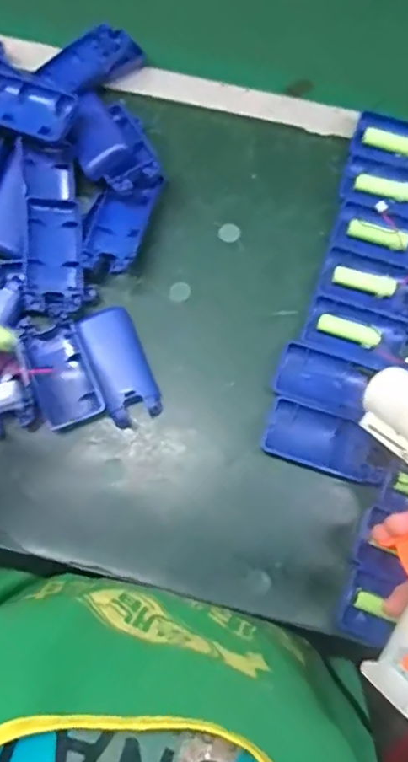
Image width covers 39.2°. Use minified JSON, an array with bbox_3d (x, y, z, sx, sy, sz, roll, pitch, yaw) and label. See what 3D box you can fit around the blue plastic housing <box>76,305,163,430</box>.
[{"bbox_3d":[-0.067,-0.012,0.458,0.042,0.016,0.092,-21,77,-5],"label":"blue plastic housing"}]

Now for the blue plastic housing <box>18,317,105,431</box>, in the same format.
[{"bbox_3d":[-0.116,-0.008,0.459,0.049,0.014,0.089,-22,77,-5],"label":"blue plastic housing"}]

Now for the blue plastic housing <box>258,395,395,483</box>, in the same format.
[{"bbox_3d":[0.096,0.048,0.444,0.096,0.016,0.044,18,77,4],"label":"blue plastic housing"}]

